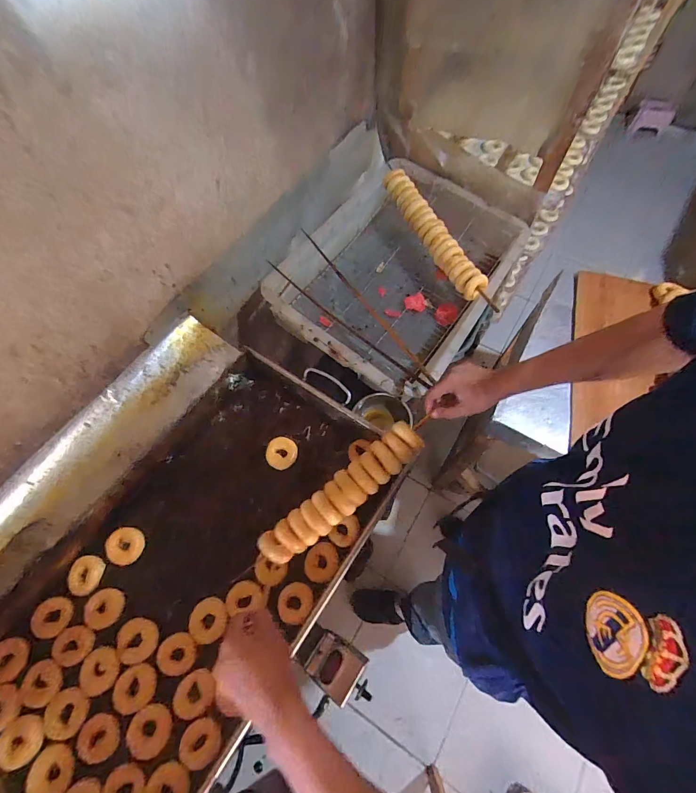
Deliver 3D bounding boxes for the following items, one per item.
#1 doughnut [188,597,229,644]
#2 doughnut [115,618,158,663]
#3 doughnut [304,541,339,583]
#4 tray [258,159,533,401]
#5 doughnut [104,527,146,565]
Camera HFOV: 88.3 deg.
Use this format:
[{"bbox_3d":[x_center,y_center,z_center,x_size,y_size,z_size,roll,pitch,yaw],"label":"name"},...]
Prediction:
[{"bbox_3d":[-0.263,0.421,0.674,0.071,0.015,0.074,-1,64,2],"label":"doughnut"},{"bbox_3d":[-0.393,0.454,0.669,0.069,0.016,0.071,-1,64,2],"label":"doughnut"},{"bbox_3d":[-0.053,0.329,0.713,0.067,0.028,0.072,-1,64,2],"label":"doughnut"},{"bbox_3d":[0.149,-0.370,1.026,0.524,0.192,0.737,30,69,15],"label":"tray"},{"bbox_3d":[-0.464,0.310,0.746,0.070,0.023,0.069,15,66,9],"label":"doughnut"}]

